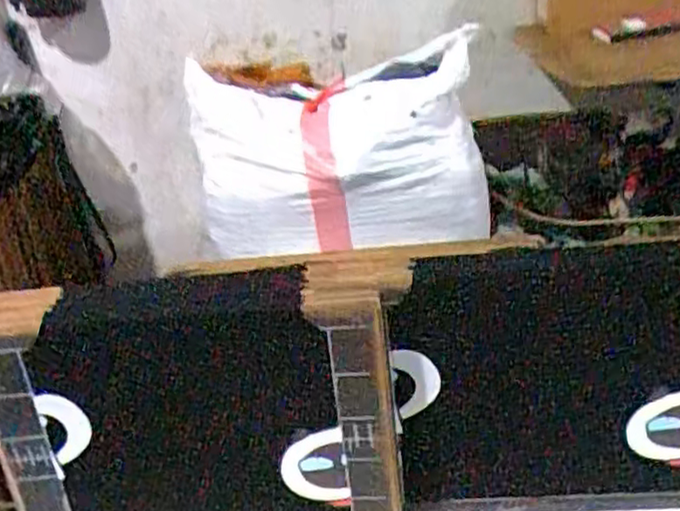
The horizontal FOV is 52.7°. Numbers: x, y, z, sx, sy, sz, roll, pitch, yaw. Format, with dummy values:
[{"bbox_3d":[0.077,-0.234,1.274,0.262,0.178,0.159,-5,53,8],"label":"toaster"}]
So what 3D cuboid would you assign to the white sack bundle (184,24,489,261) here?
[{"bbox_3d":[-0.010,-0.210,1.404,0.594,0.416,0.276,10,33,28],"label":"white sack bundle"}]

